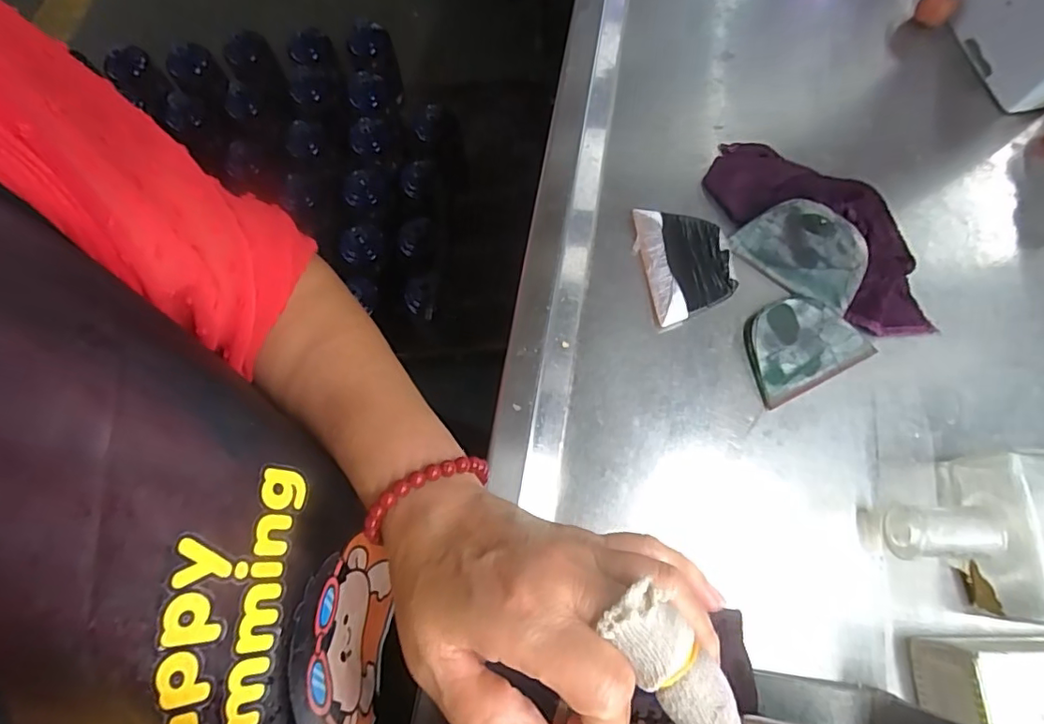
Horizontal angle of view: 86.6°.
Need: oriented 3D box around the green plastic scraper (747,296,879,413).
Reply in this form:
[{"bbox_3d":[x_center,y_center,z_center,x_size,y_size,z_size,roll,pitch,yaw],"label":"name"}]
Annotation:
[{"bbox_3d":[0.181,-0.013,0.360,0.082,0.007,0.058,-26,73,-8],"label":"green plastic scraper"}]

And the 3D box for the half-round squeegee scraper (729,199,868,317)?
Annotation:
[{"bbox_3d":[0.190,-0.076,0.369,0.084,0.006,0.052,38,111,14],"label":"half-round squeegee scraper"}]

